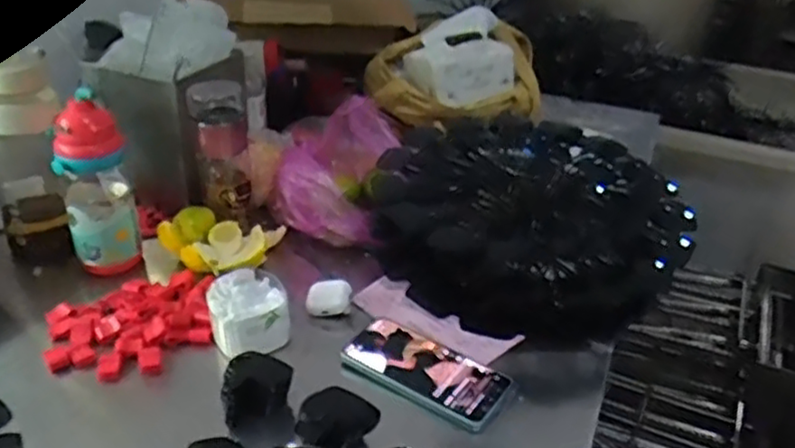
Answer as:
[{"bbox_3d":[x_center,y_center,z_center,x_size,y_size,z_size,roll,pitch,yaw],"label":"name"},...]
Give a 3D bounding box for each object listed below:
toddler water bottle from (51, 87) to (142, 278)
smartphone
[{"bbox_3d":[-0.347,-0.042,0.820,0.075,0.205,0.061,-13,34,-25],"label":"toddler water bottle"},{"bbox_3d":[0.028,0.140,0.700,0.164,0.010,0.085,23,36,30],"label":"smartphone"}]

